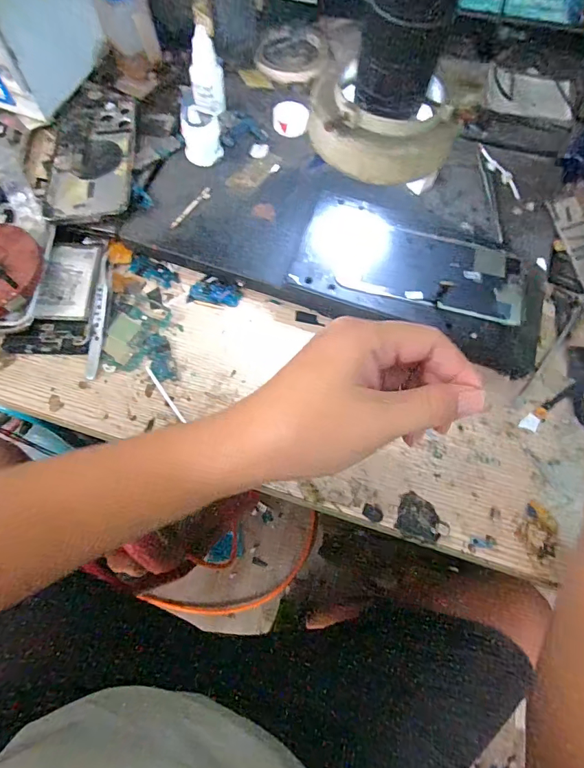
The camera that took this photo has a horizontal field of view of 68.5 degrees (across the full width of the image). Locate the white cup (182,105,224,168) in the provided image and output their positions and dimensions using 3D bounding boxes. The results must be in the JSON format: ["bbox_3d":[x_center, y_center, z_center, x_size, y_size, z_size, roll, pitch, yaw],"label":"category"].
[{"bbox_3d":[-0.084,-0.234,0.405,0.035,0.036,0.036,0,74,0],"label":"white cup"}]

